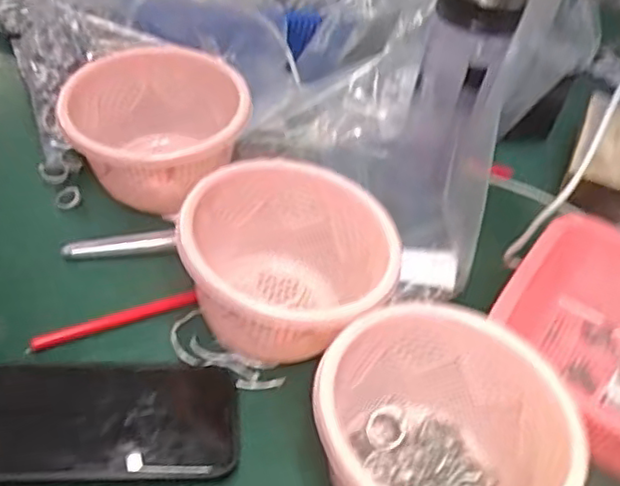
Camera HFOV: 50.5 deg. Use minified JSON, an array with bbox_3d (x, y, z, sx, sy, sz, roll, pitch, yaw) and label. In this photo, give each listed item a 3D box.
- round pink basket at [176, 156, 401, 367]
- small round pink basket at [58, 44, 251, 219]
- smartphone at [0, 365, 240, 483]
[{"bbox_3d":[-0.020,0.027,0.470,0.141,0.101,0.146,7,42,-6],"label":"round pink basket"},{"bbox_3d":[-0.125,-0.087,0.547,0.139,0.098,0.139,5,44,-5],"label":"small round pink basket"},{"bbox_3d":[-0.124,0.108,0.407,0.155,0.008,0.078,4,44,-14],"label":"smartphone"}]

